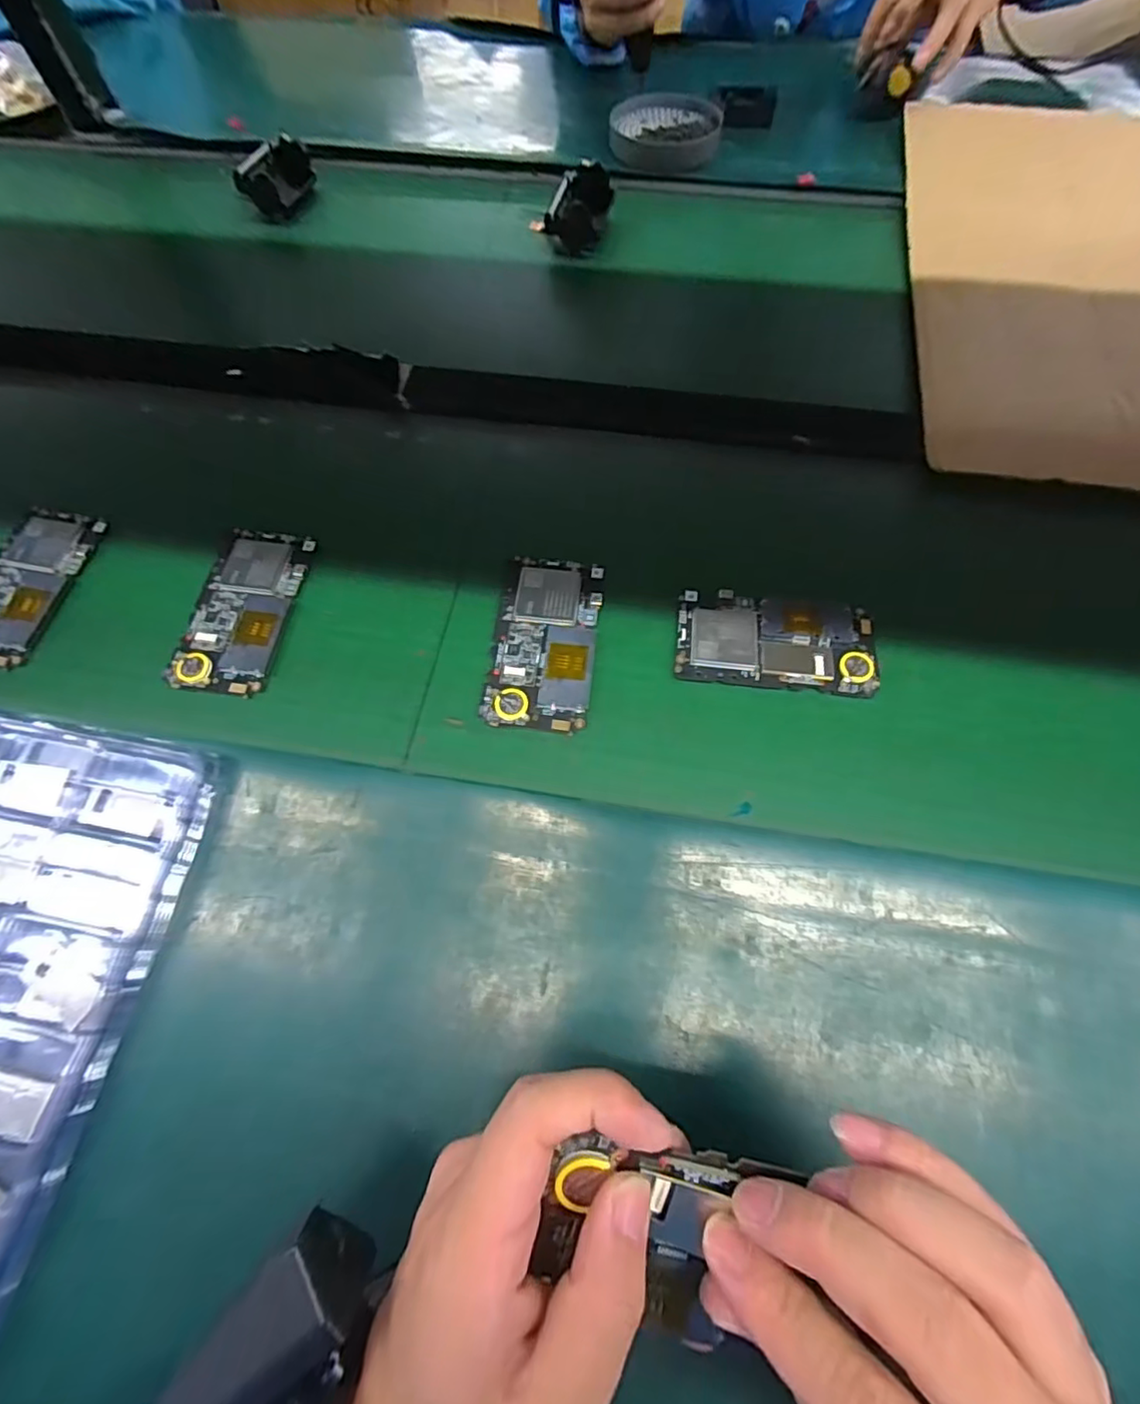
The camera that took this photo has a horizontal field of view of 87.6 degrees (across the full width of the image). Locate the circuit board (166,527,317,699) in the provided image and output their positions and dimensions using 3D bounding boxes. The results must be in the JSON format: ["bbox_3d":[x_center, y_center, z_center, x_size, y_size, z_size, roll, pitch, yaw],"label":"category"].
[{"bbox_3d":[-0.219,-0.065,0.399,0.062,0.004,0.124,5,64,6],"label":"circuit board"}]

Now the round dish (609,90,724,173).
[{"bbox_3d":[0.100,-0.602,0.630,0.112,0.029,0.133,3,64,5],"label":"round dish"}]

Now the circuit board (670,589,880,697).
[{"bbox_3d":[0.132,-0.038,0.381,0.124,0.008,0.066,6,64,6],"label":"circuit board"}]

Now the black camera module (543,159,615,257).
[{"bbox_3d":[0.012,-0.469,0.563,0.054,0.041,0.076,16,68,8],"label":"black camera module"}]

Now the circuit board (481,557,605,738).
[{"bbox_3d":[-0.016,-0.041,0.386,0.067,0.008,0.123,6,64,6],"label":"circuit board"}]

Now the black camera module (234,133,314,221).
[{"bbox_3d":[-0.289,-0.523,0.594,0.049,0.040,0.072,17,66,11],"label":"black camera module"}]

